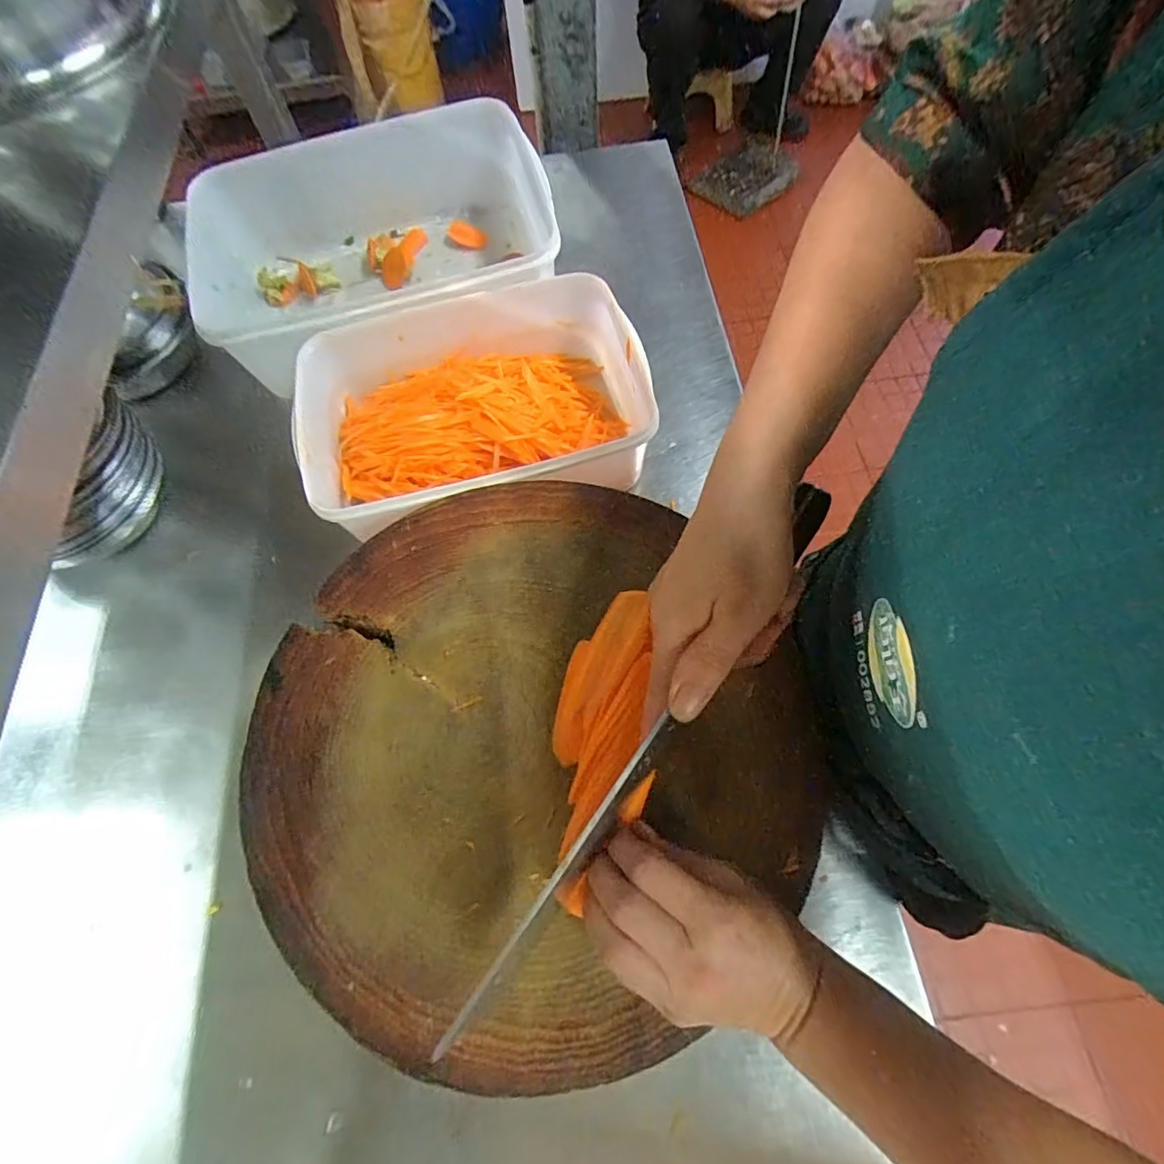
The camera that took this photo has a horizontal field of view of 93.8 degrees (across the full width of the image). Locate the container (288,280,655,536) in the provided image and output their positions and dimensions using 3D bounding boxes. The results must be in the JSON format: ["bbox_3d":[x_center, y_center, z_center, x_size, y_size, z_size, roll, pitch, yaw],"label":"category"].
[{"bbox_3d":[-0.107,-0.168,0.557,0.320,0.103,0.228,-12,69,-2],"label":"container"}]

